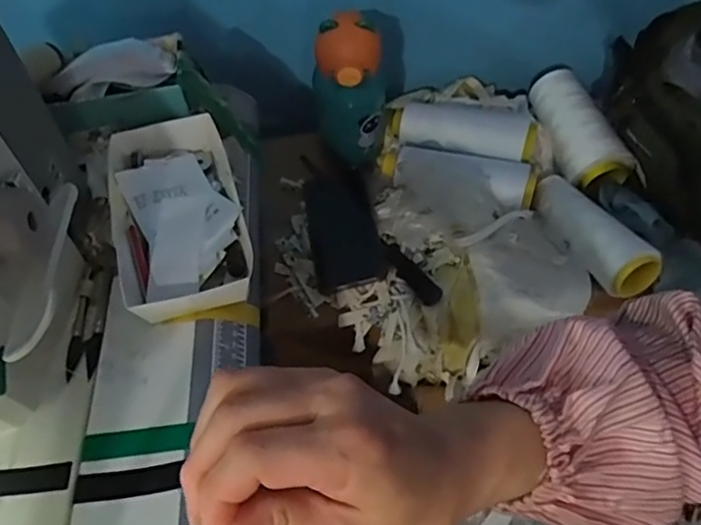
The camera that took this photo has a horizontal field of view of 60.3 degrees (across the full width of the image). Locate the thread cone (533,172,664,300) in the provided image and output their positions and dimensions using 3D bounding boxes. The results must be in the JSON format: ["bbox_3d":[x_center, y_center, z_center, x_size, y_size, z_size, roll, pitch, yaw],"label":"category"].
[{"bbox_3d":[0.262,-0.039,0.659,0.052,0.049,0.163,-22,54,-11],"label":"thread cone"}]

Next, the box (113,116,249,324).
[{"bbox_3d":[-0.139,-0.042,0.491,0.094,0.033,0.197,-16,53,-6],"label":"box"}]

